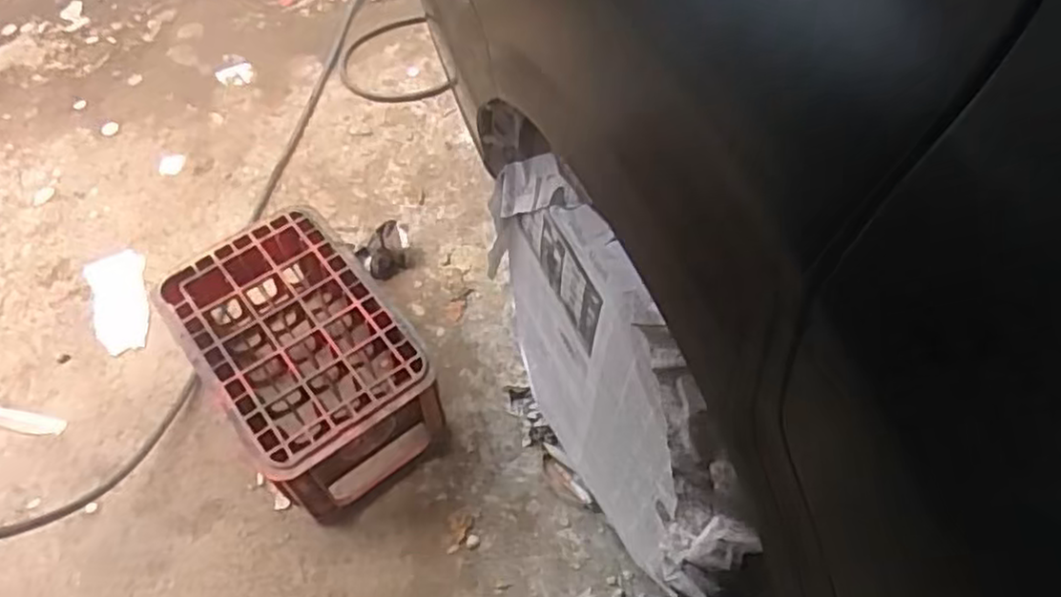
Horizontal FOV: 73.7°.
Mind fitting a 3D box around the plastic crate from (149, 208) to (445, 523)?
[{"bbox_3d":[-0.348,0.094,1.115,0.275,0.217,0.395,-33,66,-18],"label":"plastic crate"}]

